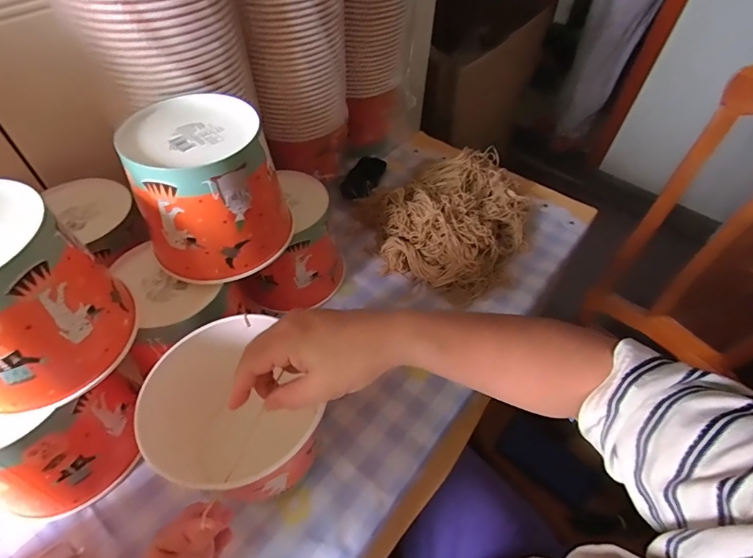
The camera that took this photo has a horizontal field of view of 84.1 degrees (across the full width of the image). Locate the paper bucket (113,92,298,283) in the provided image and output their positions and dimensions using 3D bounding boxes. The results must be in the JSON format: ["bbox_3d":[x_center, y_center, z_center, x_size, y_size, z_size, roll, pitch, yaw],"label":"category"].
[{"bbox_3d":[-0.176,-0.092,0.447,0.136,0.143,0.132,1,51,-2],"label":"paper bucket"}]

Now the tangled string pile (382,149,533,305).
[{"bbox_3d":[0.148,-0.100,0.671,0.200,0.074,0.298,32,56,23],"label":"tangled string pile"}]

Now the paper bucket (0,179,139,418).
[{"bbox_3d":[-0.307,0.017,0.352,0.141,0.139,0.136,30,56,20],"label":"paper bucket"}]

